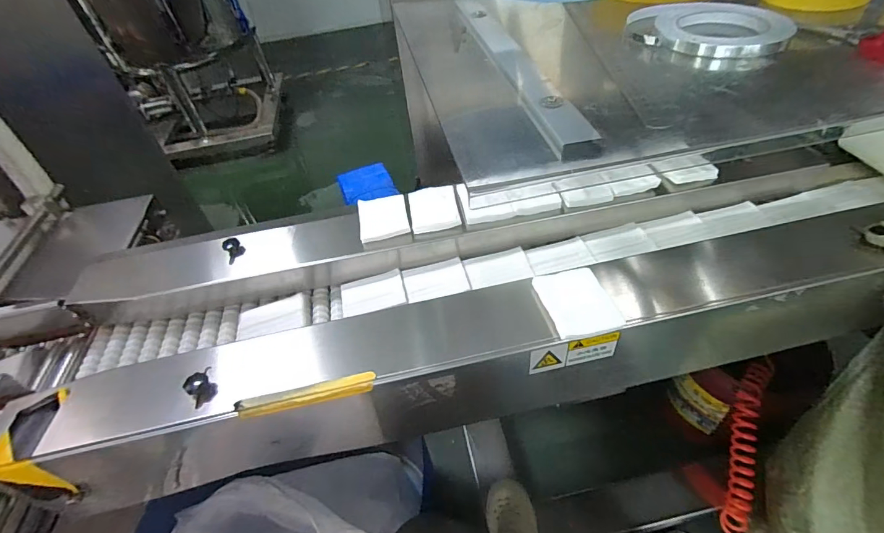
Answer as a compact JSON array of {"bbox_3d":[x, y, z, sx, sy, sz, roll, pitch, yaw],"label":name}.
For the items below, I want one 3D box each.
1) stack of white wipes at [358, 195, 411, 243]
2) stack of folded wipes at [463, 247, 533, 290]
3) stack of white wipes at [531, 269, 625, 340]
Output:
[{"bbox_3d":[-0.089,-0.074,0.620,0.072,0.011,0.088,-11,46,-4],"label":"stack of white wipes"},{"bbox_3d":[0.081,0.002,0.598,0.090,0.008,0.060,-12,46,-5],"label":"stack of folded wipes"},{"bbox_3d":[0.153,0.038,0.468,0.073,0.007,0.088,-13,46,-6],"label":"stack of white wipes"}]

